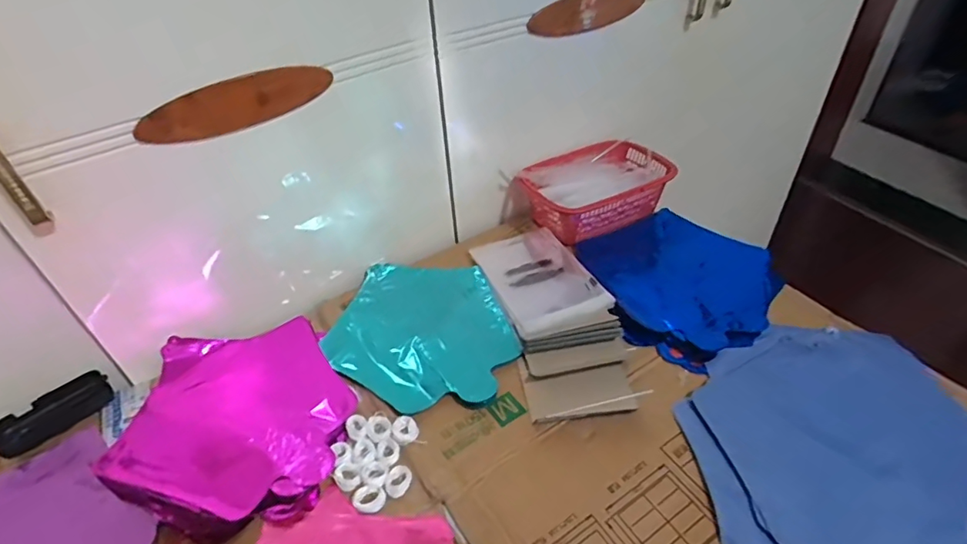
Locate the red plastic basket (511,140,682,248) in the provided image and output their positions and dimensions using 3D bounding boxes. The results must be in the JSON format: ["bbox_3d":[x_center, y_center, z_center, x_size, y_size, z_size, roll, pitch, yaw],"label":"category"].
[{"bbox_3d":[0.172,-0.123,0.821,0.225,0.073,0.140,-16,43,-13],"label":"red plastic basket"}]

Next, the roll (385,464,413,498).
[{"bbox_3d":[-0.080,0.197,0.502,0.023,0.006,0.029,12,44,18],"label":"roll"}]

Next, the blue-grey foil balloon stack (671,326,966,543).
[{"bbox_3d":[0.355,0.166,0.539,0.347,0.042,0.246,-34,50,-30],"label":"blue-grey foil balloon stack"}]

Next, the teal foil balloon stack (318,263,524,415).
[{"bbox_3d":[-0.083,0.062,0.647,0.211,0.036,0.252,-16,43,-13],"label":"teal foil balloon stack"}]

